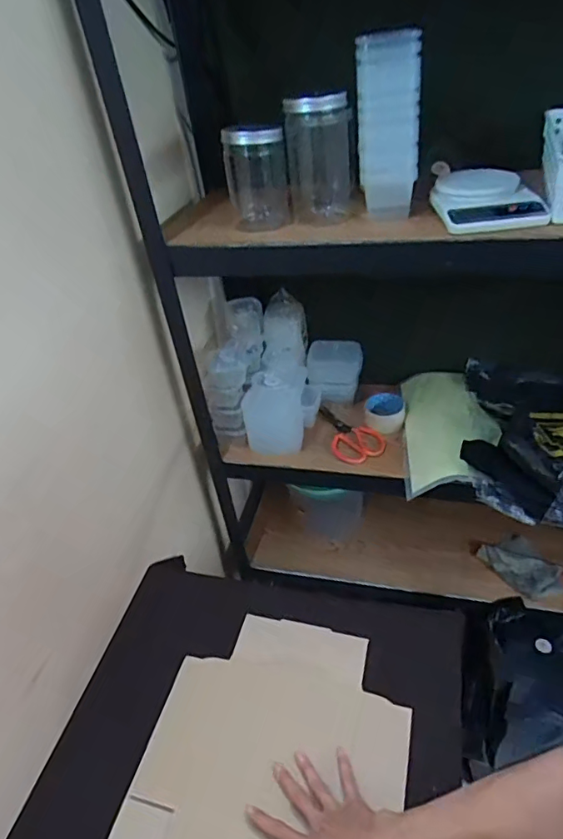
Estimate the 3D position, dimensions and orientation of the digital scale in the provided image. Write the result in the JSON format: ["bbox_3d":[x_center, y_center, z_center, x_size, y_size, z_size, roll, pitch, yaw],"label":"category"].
[{"bbox_3d":[0.280,-0.308,0.706,0.124,0.040,0.160,-4,38,4],"label":"digital scale"}]

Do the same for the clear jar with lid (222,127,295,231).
[{"bbox_3d":[-0.035,-0.361,0.777,0.093,0.147,0.076,-8,38,-1],"label":"clear jar with lid"}]

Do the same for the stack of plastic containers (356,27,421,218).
[{"bbox_3d":[0.146,-0.393,0.703,0.088,0.214,0.079,2,39,11],"label":"stack of plastic containers"}]

